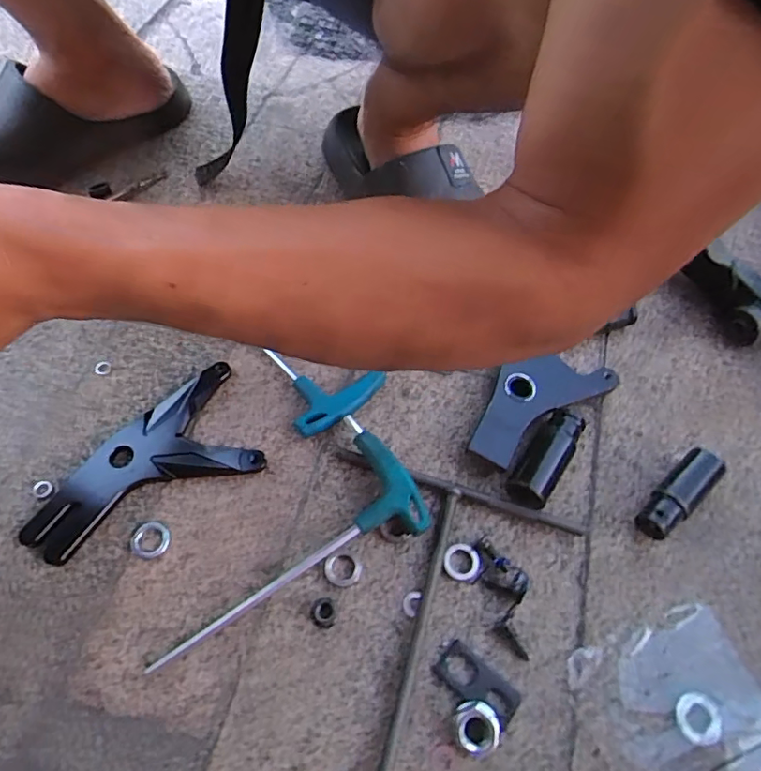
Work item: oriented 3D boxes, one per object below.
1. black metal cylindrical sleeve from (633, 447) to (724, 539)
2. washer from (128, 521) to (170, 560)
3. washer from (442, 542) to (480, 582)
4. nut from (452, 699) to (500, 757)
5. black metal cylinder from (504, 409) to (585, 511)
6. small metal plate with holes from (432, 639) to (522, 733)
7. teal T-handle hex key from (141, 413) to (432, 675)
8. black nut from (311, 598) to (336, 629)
[{"bbox_3d":[0.216,0.079,0.389,0.082,0.026,0.027,-36,69,-20],"label":"black metal cylindrical sleeve"},{"bbox_3d":[-0.158,0.105,0.364,0.027,0.004,0.025,1,62,-2],"label":"washer"},{"bbox_3d":[0.055,0.118,0.361,0.024,0.004,0.025,1,62,-2],"label":"washer"},{"bbox_3d":[0.056,0.199,0.312,0.025,0.016,0.026,1,62,-2],"label":"nut"},{"bbox_3d":[0.120,0.055,0.394,0.032,0.026,0.080,31,64,13],"label":"black metal cylinder"},{"bbox_3d":[0.060,0.183,0.327,0.052,0.006,0.024,36,66,16],"label":"small metal plate with holes"},{"bbox_3d":[-0.071,0.096,0.359,0.193,0.024,0.094,-25,66,-15],"label":"teal T-handle hex key"},{"bbox_3d":[-0.037,0.146,0.343,0.015,0.009,0.017,12,62,4],"label":"black nut"}]

